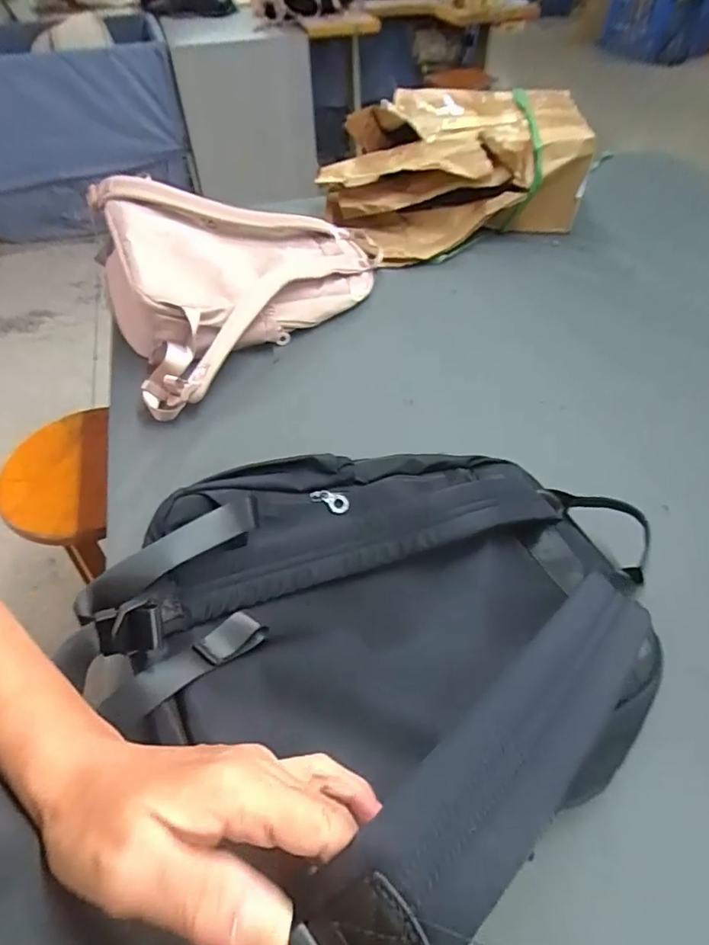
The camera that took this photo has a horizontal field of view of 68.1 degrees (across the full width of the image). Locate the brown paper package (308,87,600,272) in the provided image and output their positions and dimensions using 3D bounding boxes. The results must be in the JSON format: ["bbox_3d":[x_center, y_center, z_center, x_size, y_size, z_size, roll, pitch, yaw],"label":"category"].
[{"bbox_3d":[0.165,-0.498,0.884,0.404,0.177,0.286,-14,51,-11],"label":"brown paper package"}]

